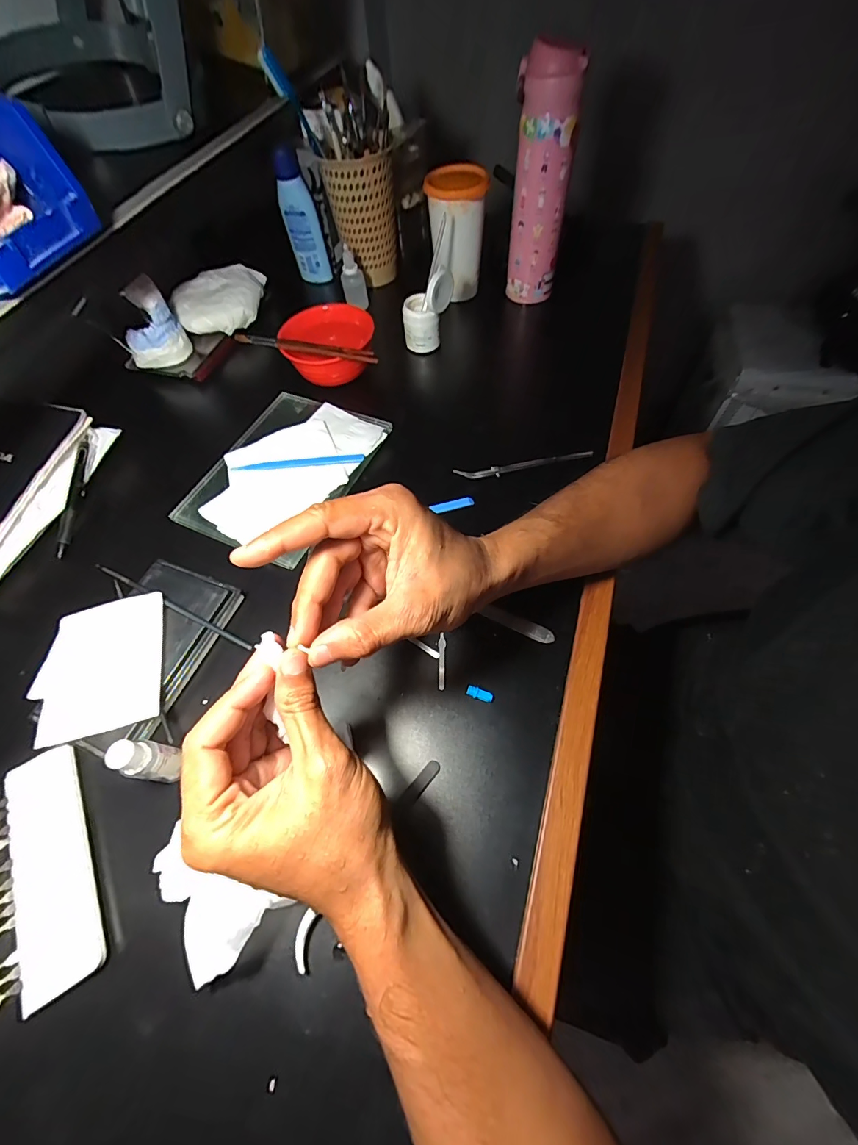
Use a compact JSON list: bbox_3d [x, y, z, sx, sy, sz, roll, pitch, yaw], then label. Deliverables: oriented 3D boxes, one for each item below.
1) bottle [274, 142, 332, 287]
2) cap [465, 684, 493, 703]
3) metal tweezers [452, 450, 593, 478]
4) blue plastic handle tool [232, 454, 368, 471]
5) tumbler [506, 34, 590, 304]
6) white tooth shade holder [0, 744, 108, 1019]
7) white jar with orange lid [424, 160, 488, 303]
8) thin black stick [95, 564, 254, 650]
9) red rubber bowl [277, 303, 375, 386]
[{"bbox_3d":[-0.172,-0.476,0.586,0.045,0.145,0.033,-18,60,-7],"label":"bottle"},{"bbox_3d":[0.038,0.093,0.329,0.020,0.008,0.009,22,65,13],"label":"cap"},{"bbox_3d":[0.097,-0.108,0.435,0.143,0.009,0.011,-12,60,-3],"label":"metal tweezers"},{"bbox_3d":[-0.135,-0.114,0.447,0.134,0.004,0.008,-4,62,0],"label":"blue plastic handle tool"},{"bbox_3d":[0.130,-0.446,0.503,0.065,0.220,0.063,8,60,8],"label":"tumbler"},{"bbox_3d":[-0.267,0.201,0.289,0.075,0.013,0.147,-27,65,-12],"label":"white tooth shade holder"},{"bbox_3d":[0.034,-0.428,0.552,0.069,0.123,0.074,-2,60,3],"label":"white jar with orange lid"},{"bbox_3d":[-0.217,0.027,0.362,0.172,0.008,0.006,24,66,14],"label":"thin black stick"},{"bbox_3d":[-0.118,-0.269,0.511,0.110,0.051,0.097,8,60,8],"label":"red rubber bowl"}]

